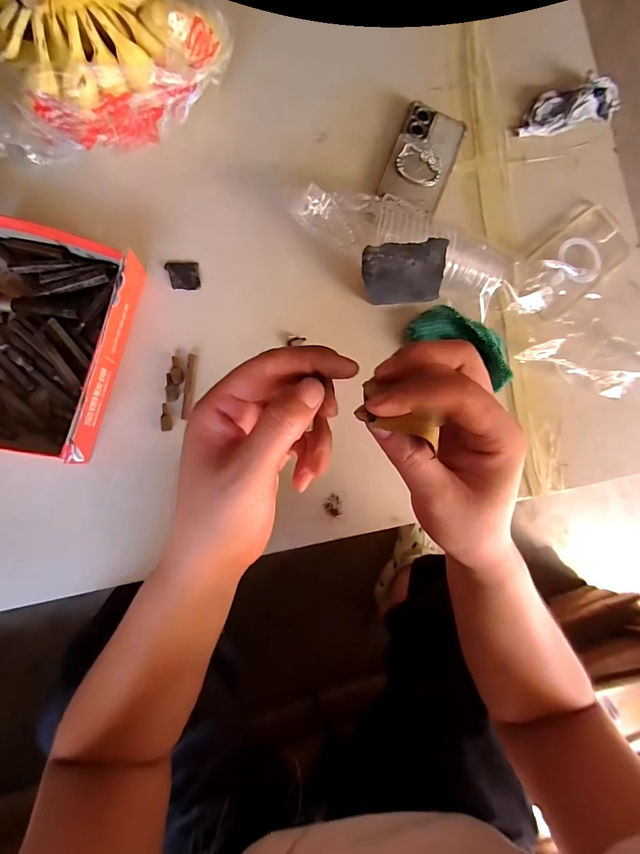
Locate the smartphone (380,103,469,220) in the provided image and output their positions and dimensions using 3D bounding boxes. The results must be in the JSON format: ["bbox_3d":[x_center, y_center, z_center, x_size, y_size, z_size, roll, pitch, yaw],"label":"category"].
[{"bbox_3d":[0.122,-0.318,0.483,0.072,0.016,0.131,21,82,-6],"label":"smartphone"}]

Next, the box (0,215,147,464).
[{"bbox_3d":[-0.278,-0.086,0.393,0.160,0.052,0.220,14,83,-7],"label":"box"}]

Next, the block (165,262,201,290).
[{"bbox_3d":[-0.149,-0.165,0.439,0.034,0.005,0.033,-7,86,-9],"label":"block"}]

